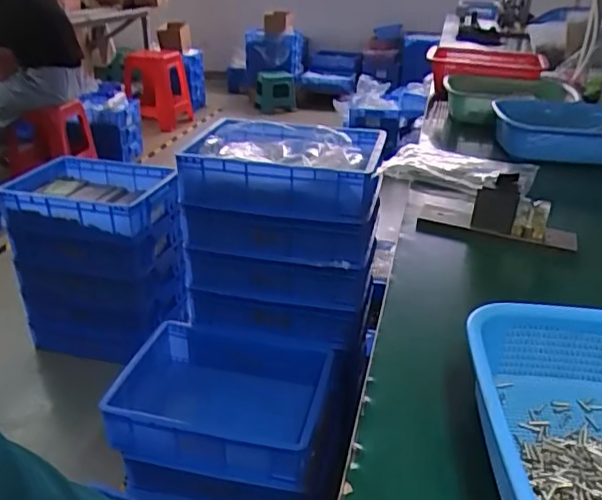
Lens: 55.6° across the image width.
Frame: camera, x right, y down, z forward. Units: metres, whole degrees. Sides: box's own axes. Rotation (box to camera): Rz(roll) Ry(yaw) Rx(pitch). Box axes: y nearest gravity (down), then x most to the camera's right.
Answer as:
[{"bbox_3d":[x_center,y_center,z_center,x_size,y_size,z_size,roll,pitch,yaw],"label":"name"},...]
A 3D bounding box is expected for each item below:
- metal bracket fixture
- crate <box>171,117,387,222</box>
[{"bbox_3d":[0.271,-0.058,0.796,0.207,0.074,0.065,10,29,18],"label":"metal bracket fixture"},{"bbox_3d":[-0.031,-0.192,1.308,0.420,0.121,0.320,6,28,10],"label":"crate"}]

